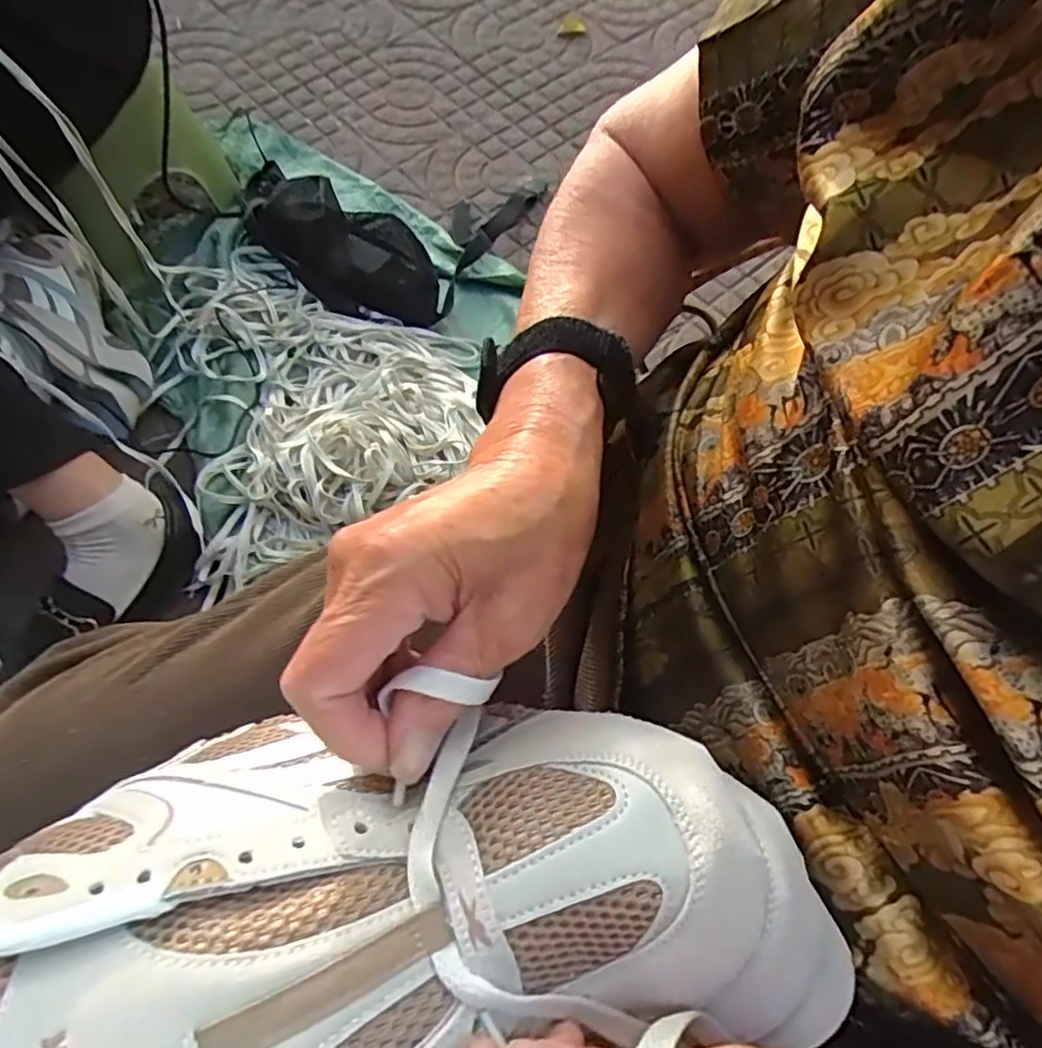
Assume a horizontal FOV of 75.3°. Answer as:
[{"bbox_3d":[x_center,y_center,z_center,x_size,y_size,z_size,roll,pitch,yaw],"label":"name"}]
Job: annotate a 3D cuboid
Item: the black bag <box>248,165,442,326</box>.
[{"bbox_3d":[-0.243,-0.369,0.879,0.314,0.103,0.134,30,69,-4],"label":"black bag"}]

